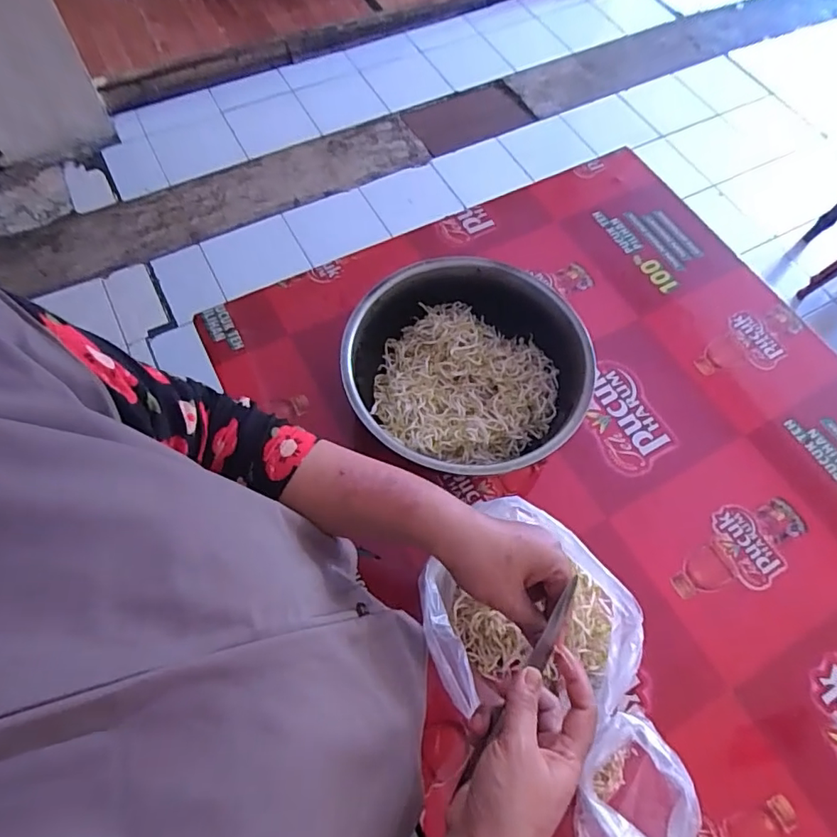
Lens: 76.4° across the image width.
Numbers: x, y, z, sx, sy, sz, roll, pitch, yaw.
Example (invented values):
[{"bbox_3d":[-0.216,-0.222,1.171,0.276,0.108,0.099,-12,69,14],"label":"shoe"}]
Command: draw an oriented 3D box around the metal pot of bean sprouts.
[{"bbox_3d":[0.057,-0.058,0.684,0.288,0.120,0.272,1,65,-2],"label":"metal pot of bean sprouts"}]

